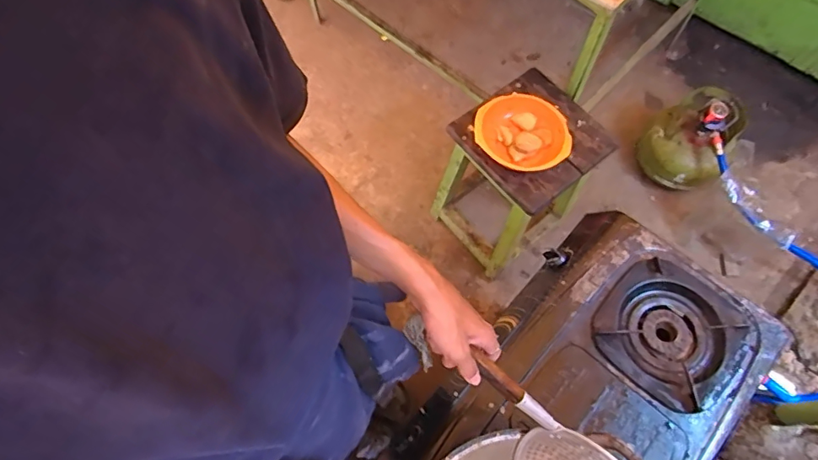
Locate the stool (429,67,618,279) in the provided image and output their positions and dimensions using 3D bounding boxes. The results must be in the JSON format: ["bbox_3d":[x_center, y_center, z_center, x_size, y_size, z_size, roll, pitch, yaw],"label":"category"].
[{"bbox_3d":[0.287,-0.140,1.325,0.309,0.465,0.286,-37,72,-13],"label":"stool"}]

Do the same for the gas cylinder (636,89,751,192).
[{"bbox_3d":[0.849,-0.282,1.489,0.230,0.264,0.250,38,73,17],"label":"gas cylinder"}]

